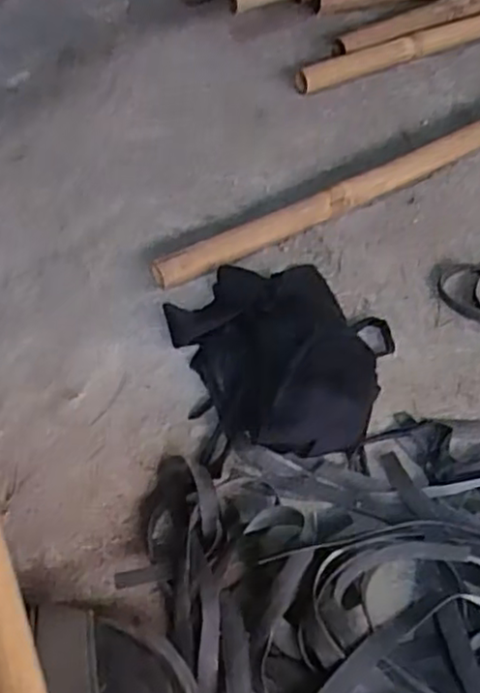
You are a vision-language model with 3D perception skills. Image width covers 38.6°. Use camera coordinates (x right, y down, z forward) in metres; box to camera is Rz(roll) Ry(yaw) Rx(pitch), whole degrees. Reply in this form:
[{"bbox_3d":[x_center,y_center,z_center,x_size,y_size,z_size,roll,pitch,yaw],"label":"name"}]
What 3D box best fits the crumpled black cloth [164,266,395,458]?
[{"bbox_3d":[0.047,-0.007,0.584,0.173,0.061,0.197,-24,56,-16],"label":"crumpled black cloth"}]

